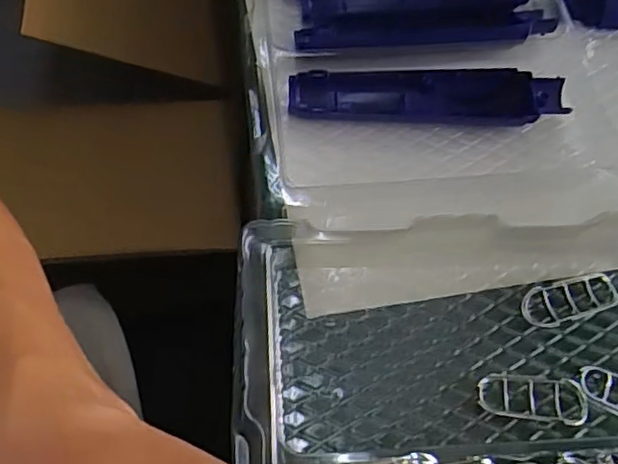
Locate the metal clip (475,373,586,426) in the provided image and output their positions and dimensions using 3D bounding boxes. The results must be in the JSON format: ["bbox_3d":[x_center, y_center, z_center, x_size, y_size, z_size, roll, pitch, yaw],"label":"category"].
[{"bbox_3d":[0.110,0.082,0.309,0.053,0.006,0.023,8,61,1],"label":"metal clip"}]

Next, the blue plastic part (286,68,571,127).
[{"bbox_3d":[0.071,-0.086,0.390,0.165,0.021,0.034,4,61,-2],"label":"blue plastic part"}]

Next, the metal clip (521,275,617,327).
[{"bbox_3d":[0.140,0.036,0.334,0.057,0.007,0.021,-12,63,-10],"label":"metal clip"}]

